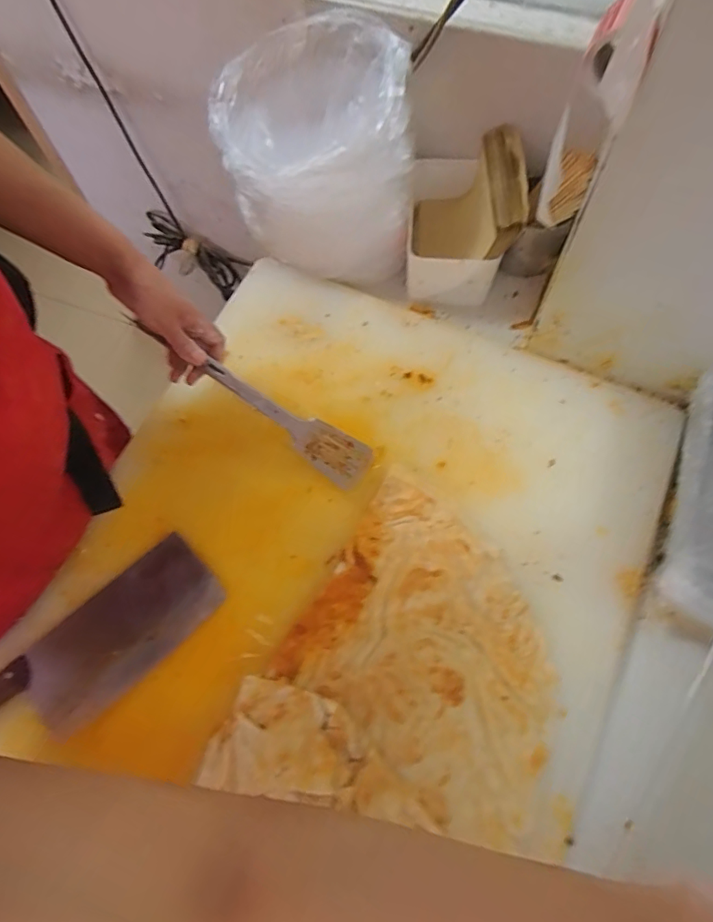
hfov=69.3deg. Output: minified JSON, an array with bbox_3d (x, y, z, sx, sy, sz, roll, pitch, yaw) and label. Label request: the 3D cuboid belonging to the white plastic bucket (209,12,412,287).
[{"bbox_3d":[-0.054,-0.384,0.661,0.219,0.222,0.220,-1,67,2],"label":"white plastic bucket"}]

